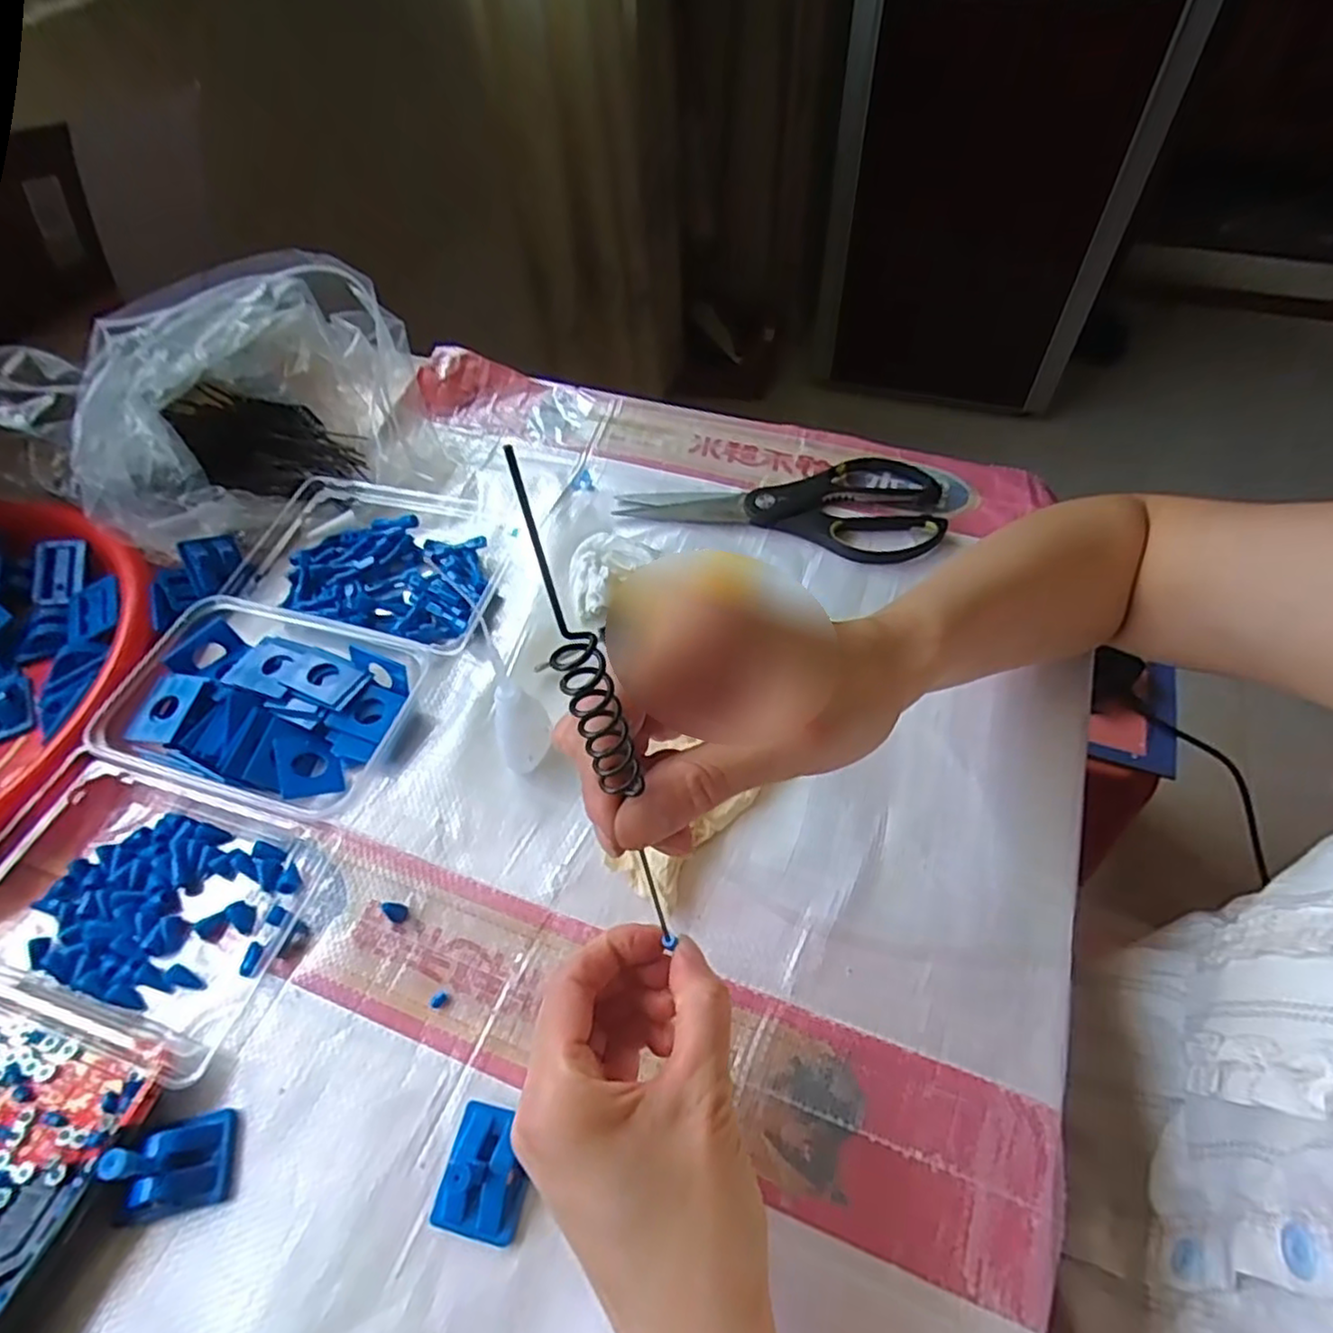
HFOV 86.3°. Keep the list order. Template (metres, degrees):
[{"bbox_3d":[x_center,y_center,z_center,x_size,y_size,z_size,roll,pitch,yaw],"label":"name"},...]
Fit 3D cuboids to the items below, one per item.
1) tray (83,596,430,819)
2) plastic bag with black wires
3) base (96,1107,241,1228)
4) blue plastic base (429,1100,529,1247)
[{"bbox_3d":[-0.230,0.022,0.410,0.153,0.037,0.109,10,57,11],"label":"tray"},{"bbox_3d":[-0.291,-0.189,0.510,0.198,0.117,0.160,-14,55,-5],"label":"plastic bag with black wires"},{"bbox_3d":[-0.205,0.206,0.292,0.043,0.023,0.032,-14,55,-5],"label":"base"},{"bbox_3d":[-0.074,0.207,0.291,0.036,0.016,0.043,12,57,12],"label":"blue plastic base"}]

